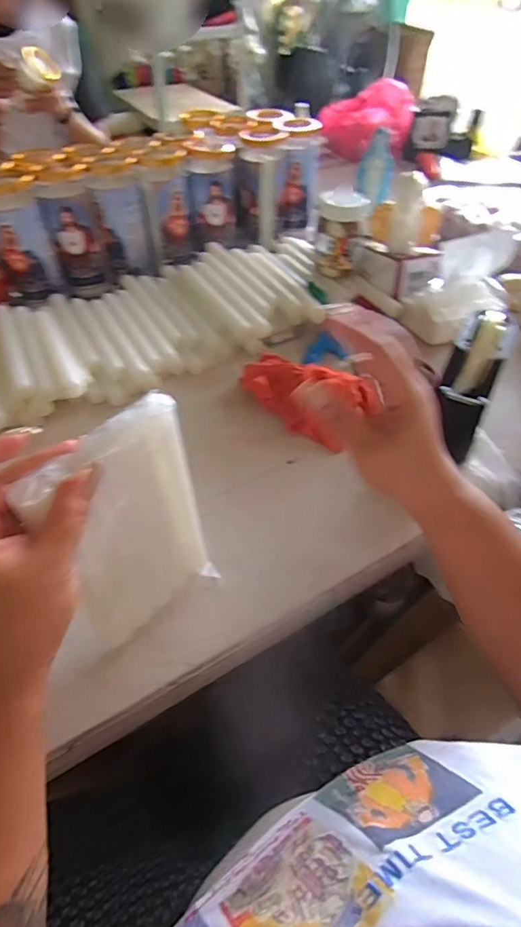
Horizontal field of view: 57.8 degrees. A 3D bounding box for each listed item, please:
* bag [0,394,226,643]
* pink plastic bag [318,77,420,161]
[{"bbox_3d":[-0.093,0.054,0.350,0.019,0.200,0.113,33,53,29],"label":"bag"},{"bbox_3d":[0.285,-0.857,1.185,0.178,0.131,0.242,-20,52,-16],"label":"pink plastic bag"}]

